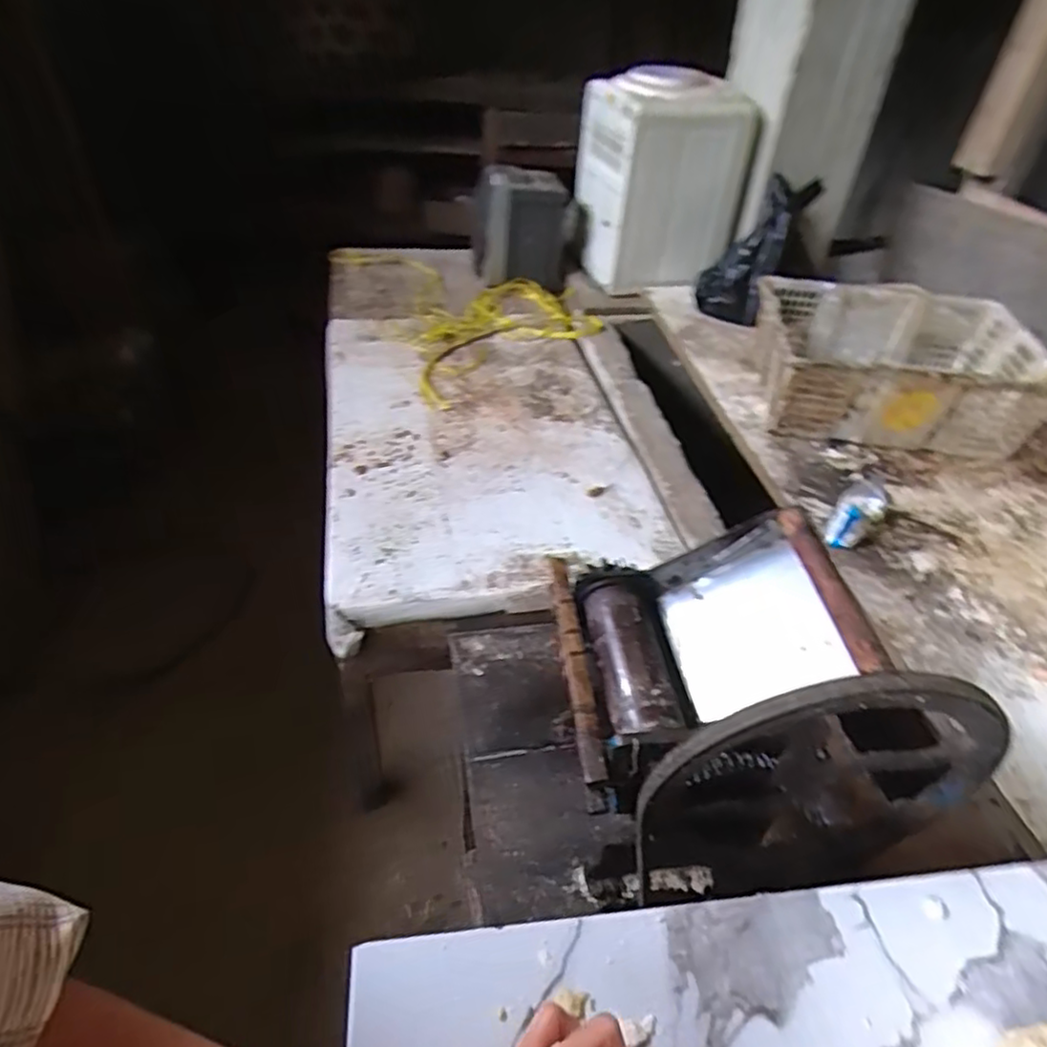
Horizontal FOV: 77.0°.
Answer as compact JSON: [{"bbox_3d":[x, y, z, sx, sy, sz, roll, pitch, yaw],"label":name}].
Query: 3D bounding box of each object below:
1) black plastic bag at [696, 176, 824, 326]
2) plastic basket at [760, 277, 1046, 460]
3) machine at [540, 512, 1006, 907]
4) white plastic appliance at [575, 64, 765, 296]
[{"bbox_3d":[0.530,-0.624,1.494,0.110,0.331,0.154,12,30,-40],"label":"black plastic bag"},{"bbox_3d":[0.684,-0.291,1.244,0.457,0.183,0.350,9,43,6],"label":"plastic basket"},{"bbox_3d":[0.176,0.127,0.559,0.280,0.258,0.257,-5,43,-9],"label":"machine"},{"bbox_3d":[0.331,-0.865,1.670,0.356,0.441,0.372,-3,43,-7],"label":"white plastic appliance"}]

